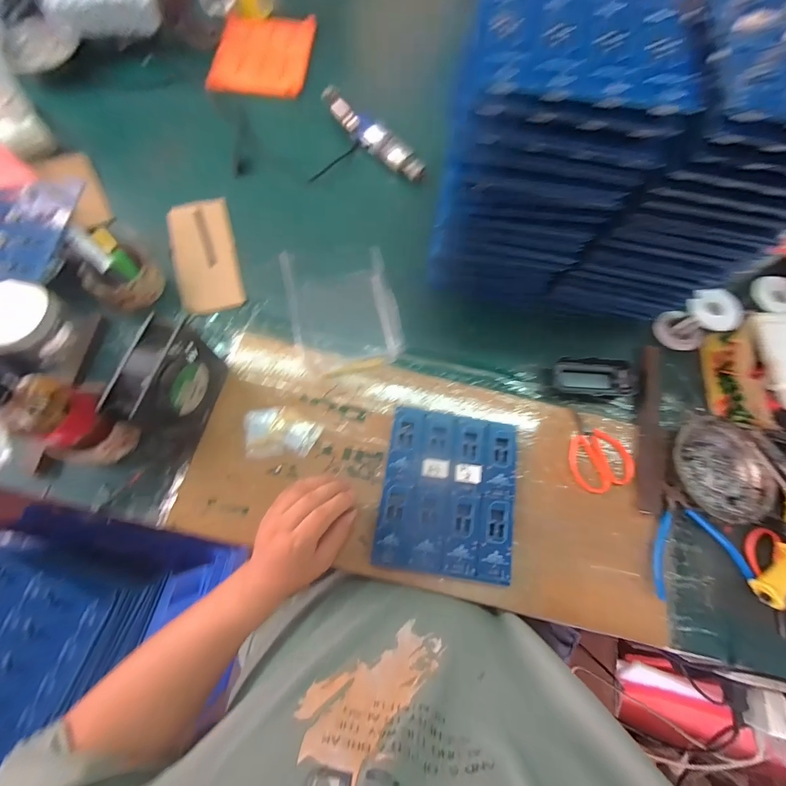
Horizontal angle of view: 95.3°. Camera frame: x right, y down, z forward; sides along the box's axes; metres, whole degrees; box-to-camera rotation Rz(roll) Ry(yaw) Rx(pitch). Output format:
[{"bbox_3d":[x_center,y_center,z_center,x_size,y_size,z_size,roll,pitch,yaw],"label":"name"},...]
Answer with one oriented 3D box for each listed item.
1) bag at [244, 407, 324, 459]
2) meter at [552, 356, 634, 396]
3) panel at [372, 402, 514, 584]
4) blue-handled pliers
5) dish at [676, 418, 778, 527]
[{"bbox_3d":[-0.144,0.051,0.468,0.095,0.008,0.064,-1,71,-4],"label":"bag"},{"bbox_3d":[0.282,-0.022,0.502,0.111,0.019,0.049,4,71,-2],"label":"meter"},{"bbox_3d":[0.070,0.121,0.443,0.160,0.007,0.188,9,73,2],"label":"panel"},{"bbox_3d":[0.367,0.181,0.450,0.122,0.012,0.117,-8,72,-7],"label":"blue-handled pliers"},{"bbox_3d":[0.414,0.097,0.456,0.121,0.036,0.130,-17,73,-9],"label":"dish"}]

